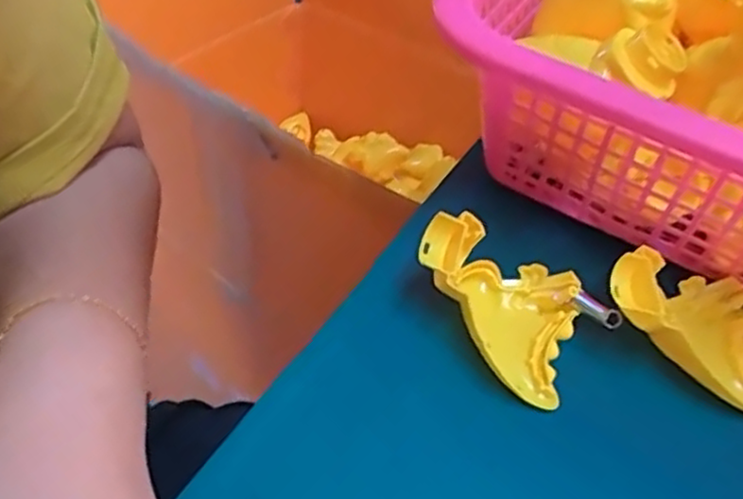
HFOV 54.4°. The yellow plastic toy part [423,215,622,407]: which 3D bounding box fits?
[{"bbox_3d":[0.057,0.016,0.282,0.053,0.033,0.071,-29,56,-29],"label":"yellow plastic toy part"}]

